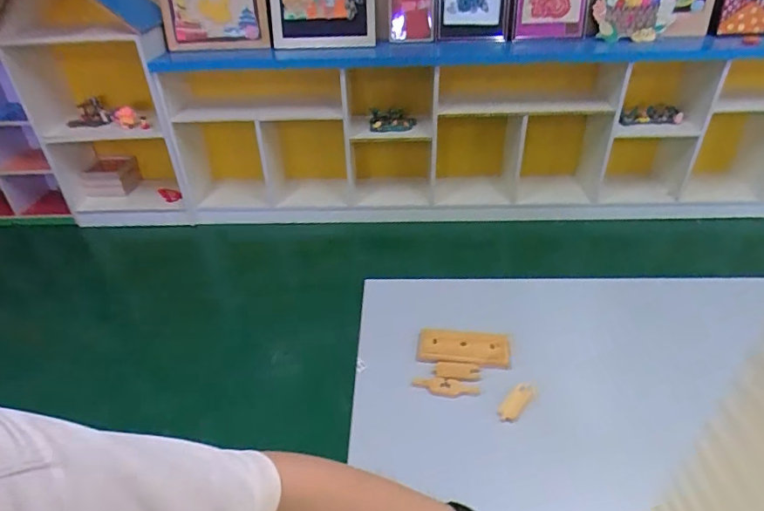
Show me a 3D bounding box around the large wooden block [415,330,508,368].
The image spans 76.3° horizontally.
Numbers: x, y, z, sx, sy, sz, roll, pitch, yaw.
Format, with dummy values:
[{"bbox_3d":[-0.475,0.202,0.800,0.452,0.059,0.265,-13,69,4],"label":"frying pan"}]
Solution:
[{"bbox_3d":[0.119,0.136,0.711,0.129,0.016,0.058,3,36,7],"label":"large wooden block"}]

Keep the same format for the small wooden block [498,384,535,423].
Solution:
[{"bbox_3d":[0.176,0.195,0.640,0.026,0.014,0.061,26,44,34],"label":"small wooden block"}]

